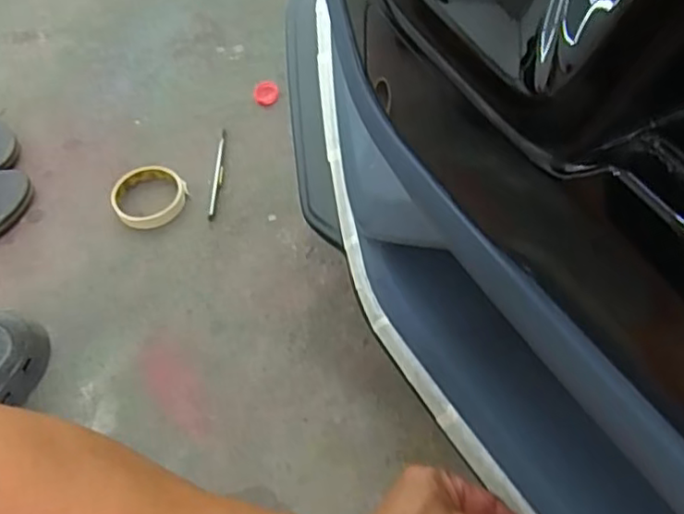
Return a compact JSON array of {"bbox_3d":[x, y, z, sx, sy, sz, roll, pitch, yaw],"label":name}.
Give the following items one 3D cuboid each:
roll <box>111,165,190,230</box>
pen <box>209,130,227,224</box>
[{"bbox_3d":[-0.234,-0.074,0.773,0.087,0.023,0.080,-1,57,2],"label":"roll"},{"bbox_3d":[-0.154,-0.106,0.792,0.012,0.010,0.140,0,57,3],"label":"pen"}]

